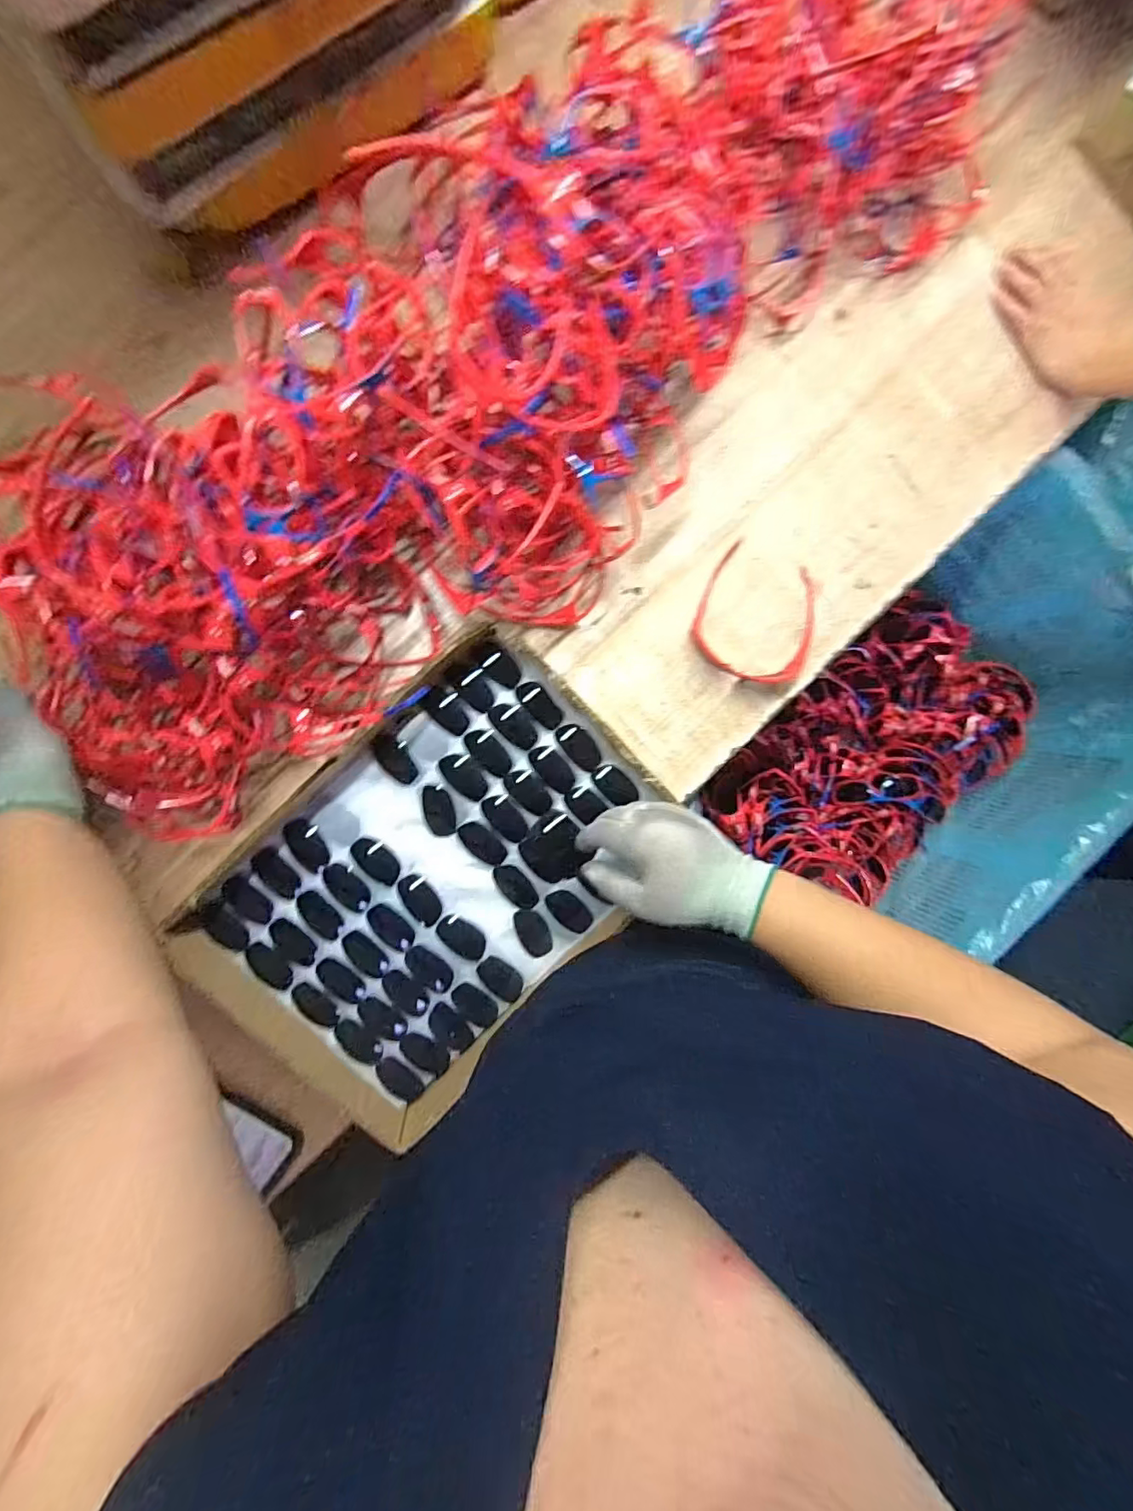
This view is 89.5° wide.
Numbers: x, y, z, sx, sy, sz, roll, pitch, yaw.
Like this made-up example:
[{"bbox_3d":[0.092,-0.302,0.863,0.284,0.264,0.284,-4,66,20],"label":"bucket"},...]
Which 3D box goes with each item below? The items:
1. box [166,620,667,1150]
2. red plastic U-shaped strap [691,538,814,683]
[{"bbox_3d":[-0.120,0.123,0.560,0.428,0.082,0.302,-45,96,-4],"label":"box"},{"bbox_3d":[0.203,-0.146,0.599,0.128,0.015,0.135,0,92,-7],"label":"red plastic U-shaped strap"}]

